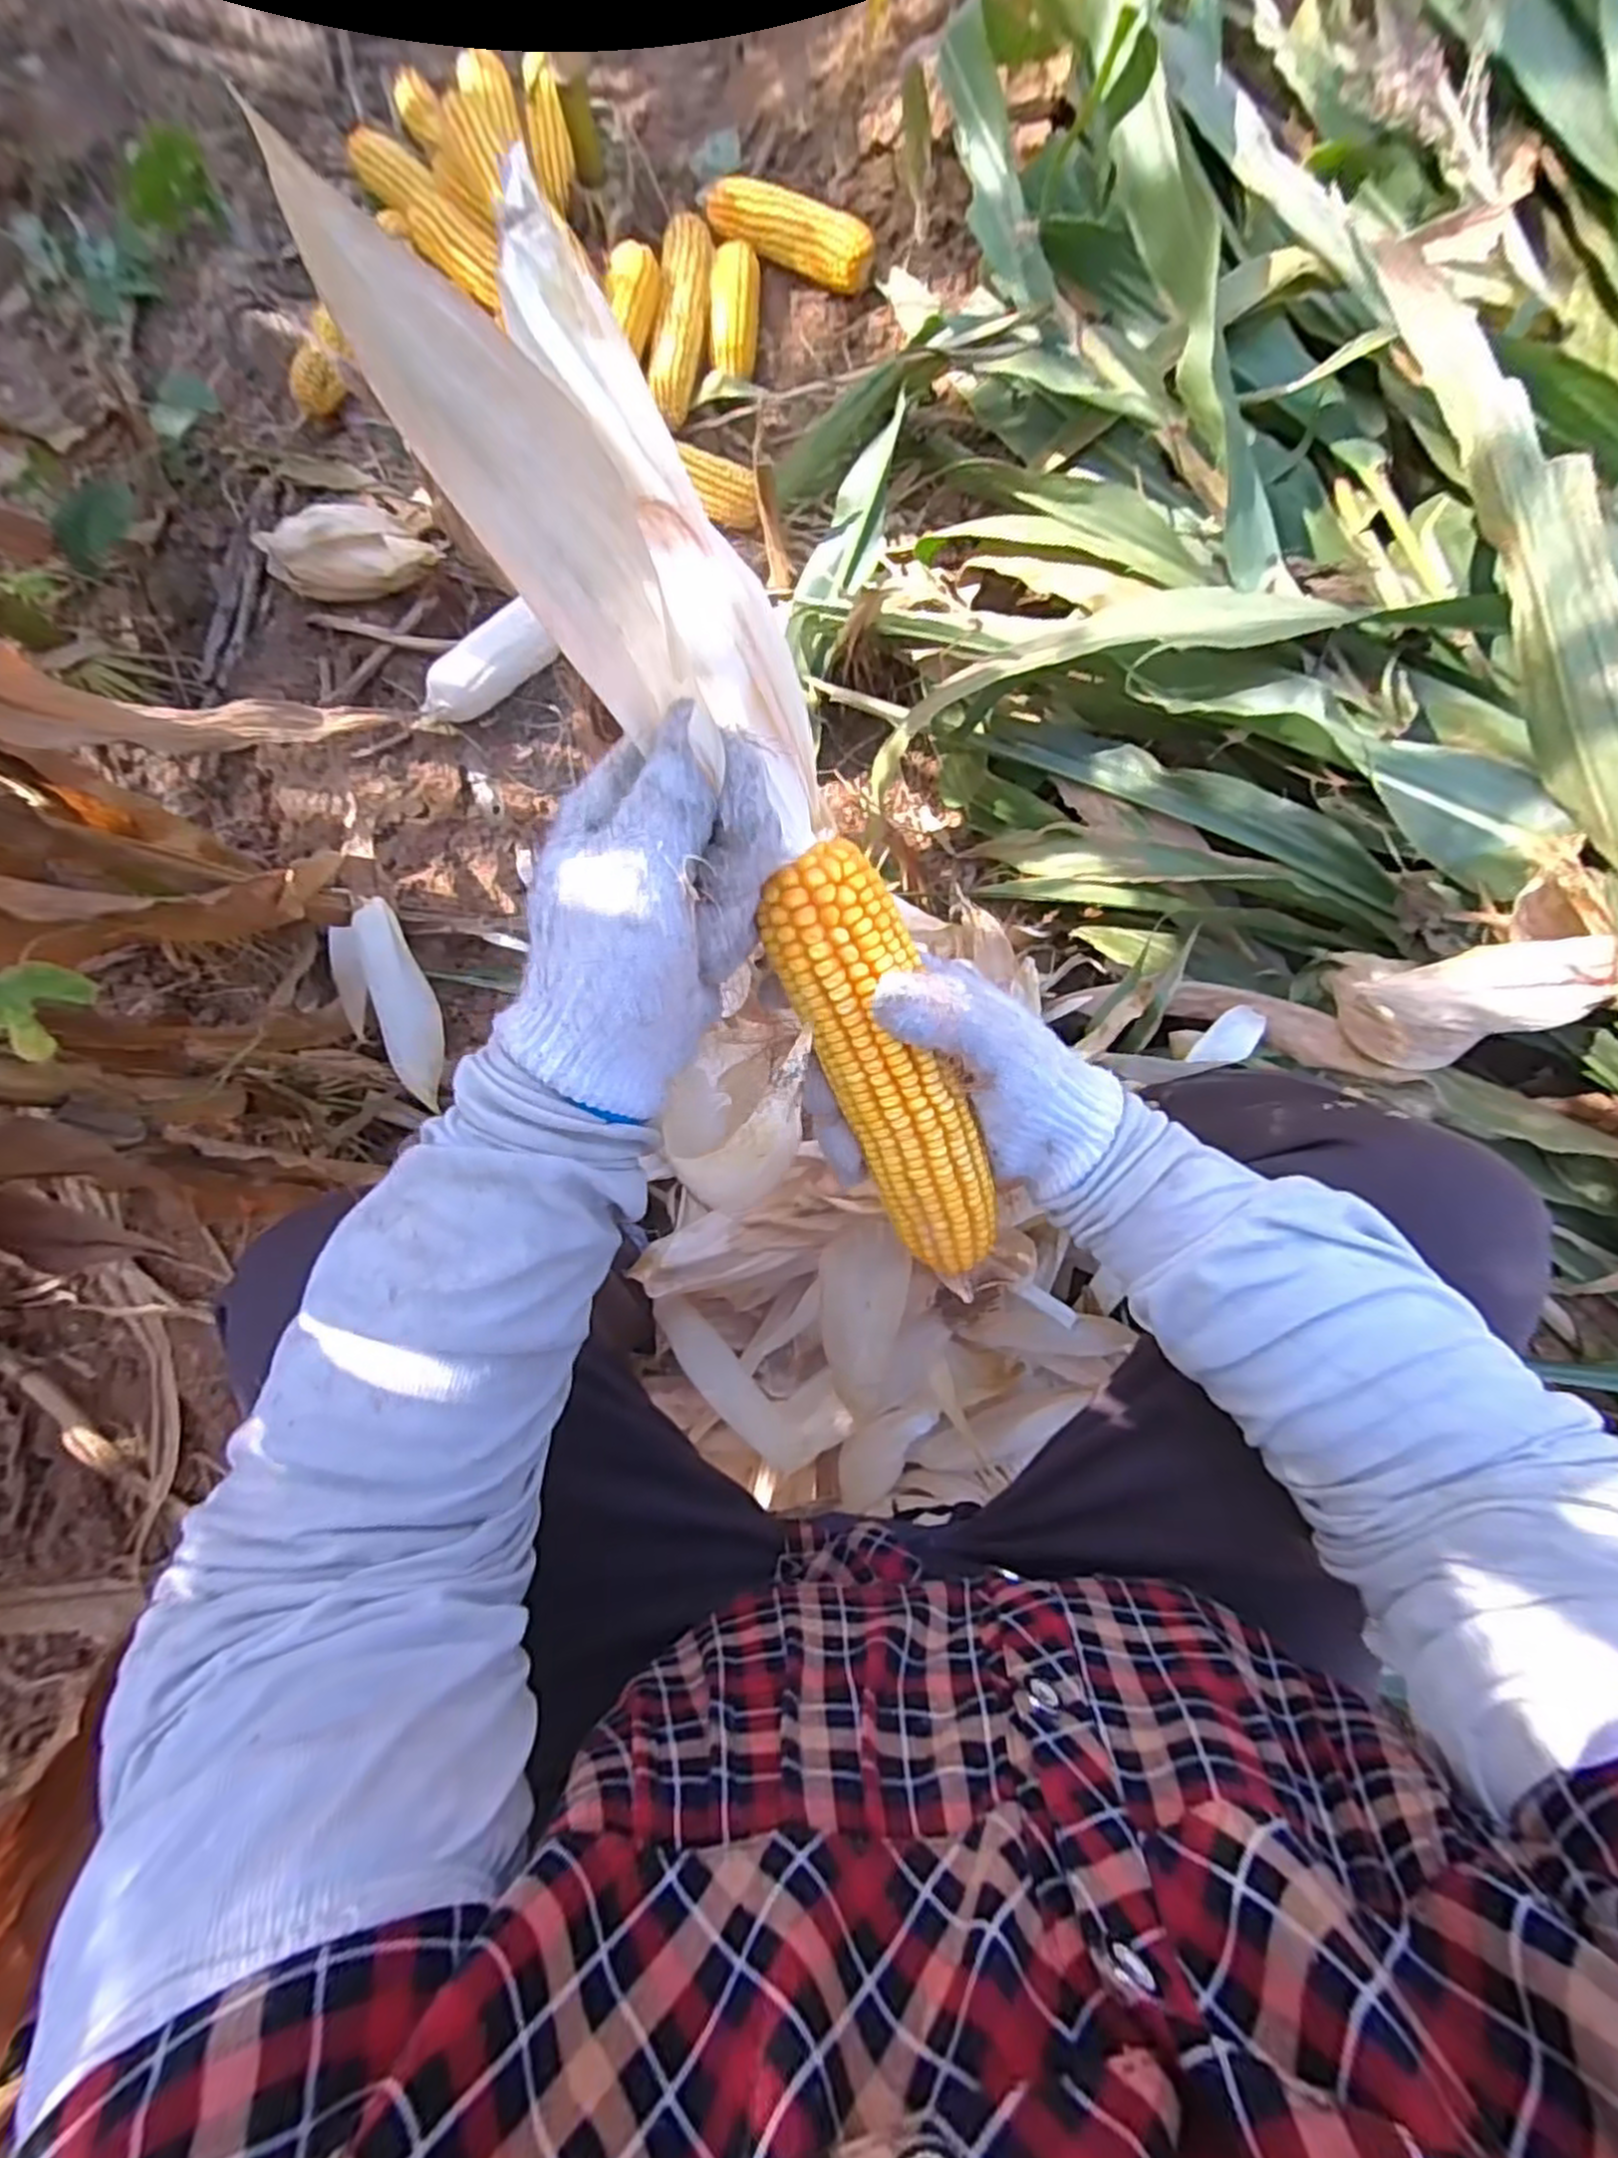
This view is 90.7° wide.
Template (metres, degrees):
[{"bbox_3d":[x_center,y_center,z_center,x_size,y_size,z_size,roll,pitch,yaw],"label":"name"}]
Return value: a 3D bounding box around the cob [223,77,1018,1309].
[{"bbox_3d":[-0.014,-0.080,0.271,0.072,0.104,0.390,-27,115,-1],"label":"cob"}]

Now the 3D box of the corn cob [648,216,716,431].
[{"bbox_3d":[-0.133,-0.784,0.833,0.051,0.040,0.208,7,86,2],"label":"corn cob"}]

